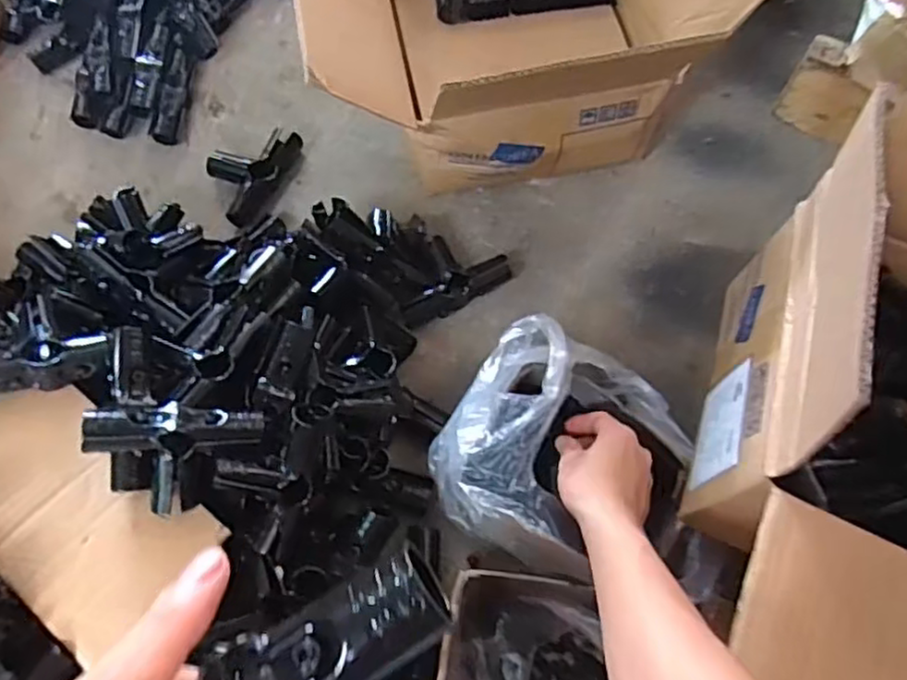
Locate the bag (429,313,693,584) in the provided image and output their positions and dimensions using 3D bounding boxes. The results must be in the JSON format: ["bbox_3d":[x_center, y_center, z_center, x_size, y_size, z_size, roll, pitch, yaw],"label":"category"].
[{"bbox_3d":[0.107,0.104,0.638,0.215,0.120,0.206,34,71,11],"label":"bag"}]

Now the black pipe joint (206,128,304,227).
[{"bbox_3d":[-0.244,-0.202,0.831,0.079,0.032,0.133,30,70,10],"label":"black pipe joint"}]

